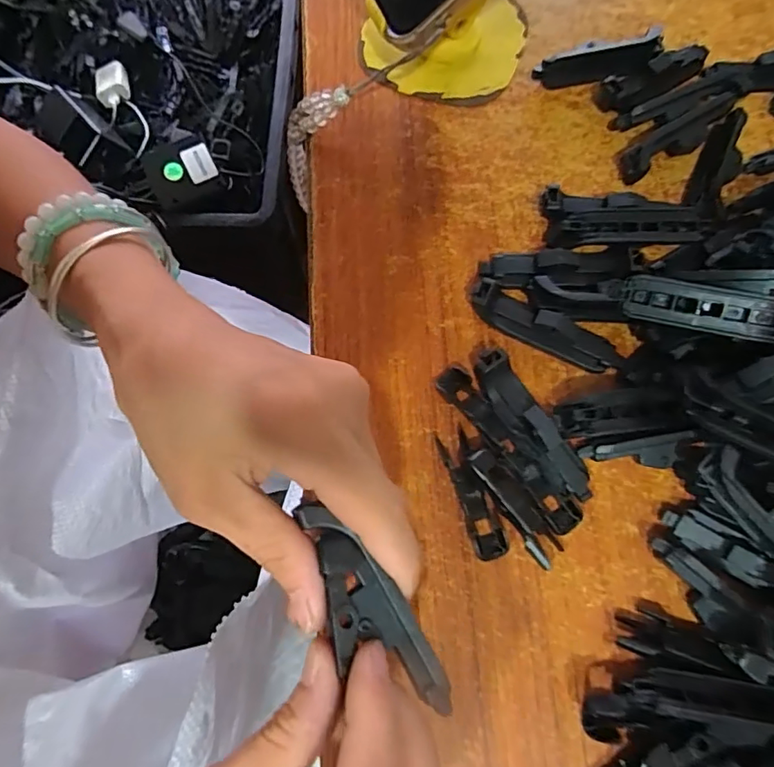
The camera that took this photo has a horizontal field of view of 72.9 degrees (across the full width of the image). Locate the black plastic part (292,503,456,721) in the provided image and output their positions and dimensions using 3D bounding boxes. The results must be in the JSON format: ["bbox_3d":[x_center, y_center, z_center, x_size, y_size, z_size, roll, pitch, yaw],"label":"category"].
[{"bbox_3d":[-0.007,0.071,0.158,0.025,0.006,0.072,-37,87,-11],"label":"black plastic part"}]

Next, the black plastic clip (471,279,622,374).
[{"bbox_3d":[0.075,-0.026,0.248,0.076,0.017,0.017,23,74,6],"label":"black plastic clip"}]

